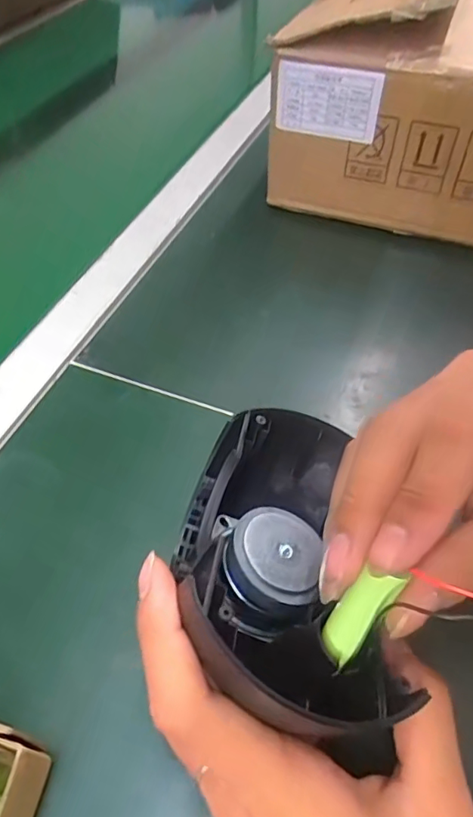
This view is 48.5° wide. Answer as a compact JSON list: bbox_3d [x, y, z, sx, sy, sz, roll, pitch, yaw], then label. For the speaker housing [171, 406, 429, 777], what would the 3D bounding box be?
[{"bbox_3d":[0.017,0.058,0.211,0.082,0.061,0.140,0,35,1],"label":"speaker housing"}]

